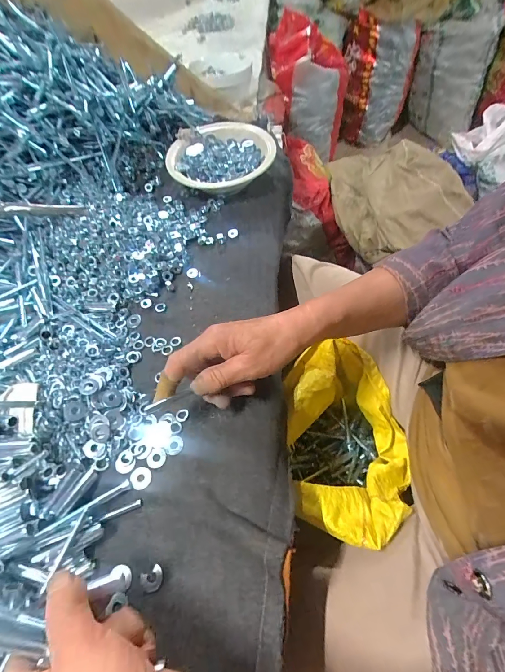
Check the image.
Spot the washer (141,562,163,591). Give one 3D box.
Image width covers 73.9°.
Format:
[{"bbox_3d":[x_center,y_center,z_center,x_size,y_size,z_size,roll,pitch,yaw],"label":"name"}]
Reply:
[{"bbox_3d":[-0.081,0.196,0.271,0.018,0.004,0.016,-32,60,-15],"label":"washer"}]

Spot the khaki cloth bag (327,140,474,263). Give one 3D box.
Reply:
[{"bbox_3d":[0.300,-0.326,0.759,0.227,0.124,0.340,-15,57,-5],"label":"khaki cloth bag"}]

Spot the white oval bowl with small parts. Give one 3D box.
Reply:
[{"bbox_3d":[-0.048,-0.284,0.545,0.169,0.042,0.175,5,58,8],"label":"white oval bowl with small parts"}]

